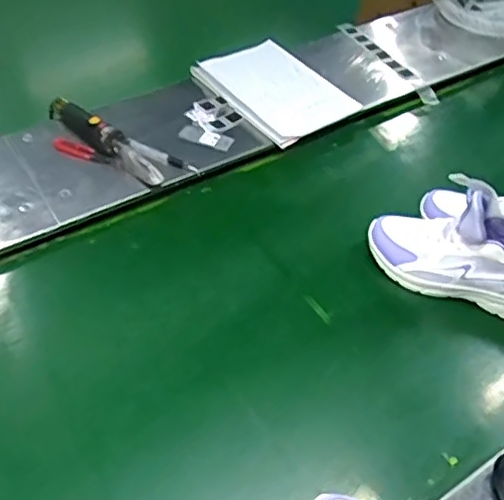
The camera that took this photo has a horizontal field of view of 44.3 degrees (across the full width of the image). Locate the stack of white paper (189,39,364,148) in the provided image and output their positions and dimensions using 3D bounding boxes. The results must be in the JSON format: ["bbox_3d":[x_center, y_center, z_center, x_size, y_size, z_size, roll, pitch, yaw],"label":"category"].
[{"bbox_3d":[0.038,-0.295,1.120,0.189,0.019,0.268,-29,57,-25],"label":"stack of white paper"}]

